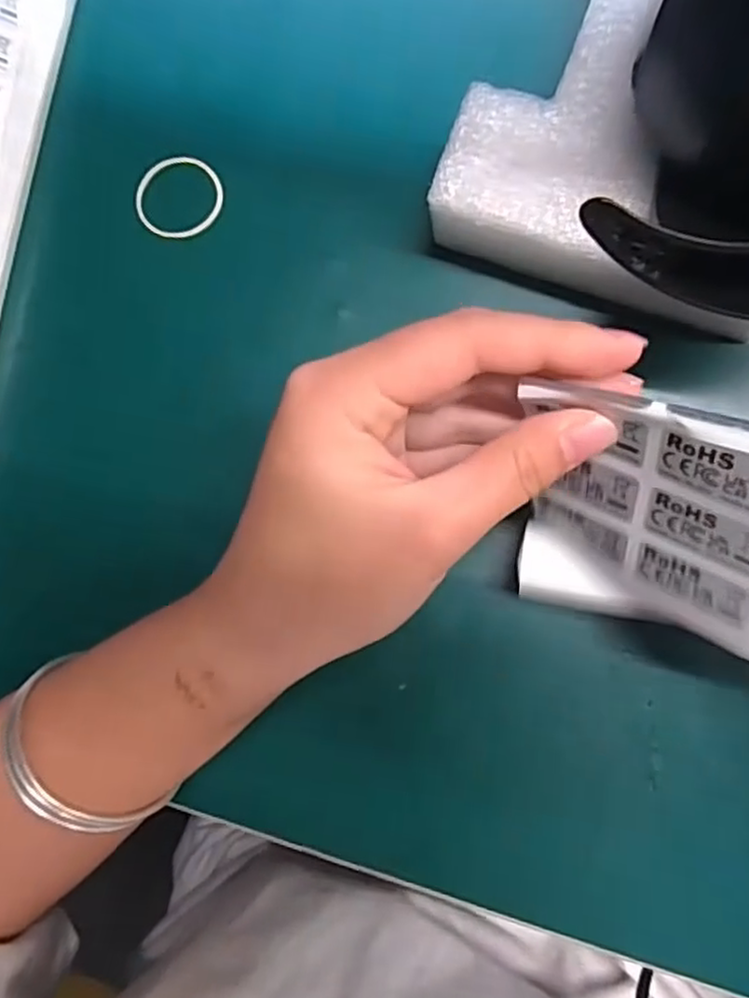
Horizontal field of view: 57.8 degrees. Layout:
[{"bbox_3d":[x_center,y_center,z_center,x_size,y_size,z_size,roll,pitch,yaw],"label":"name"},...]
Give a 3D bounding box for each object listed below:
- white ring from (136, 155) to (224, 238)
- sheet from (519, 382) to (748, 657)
[{"bbox_3d":[-0.080,-0.124,0.279,0.034,0.004,0.035,0,92,4],"label":"white ring"},{"bbox_3d":[0.089,0.013,0.180,0.100,0.078,0.015,28,52,34],"label":"sheet"}]

